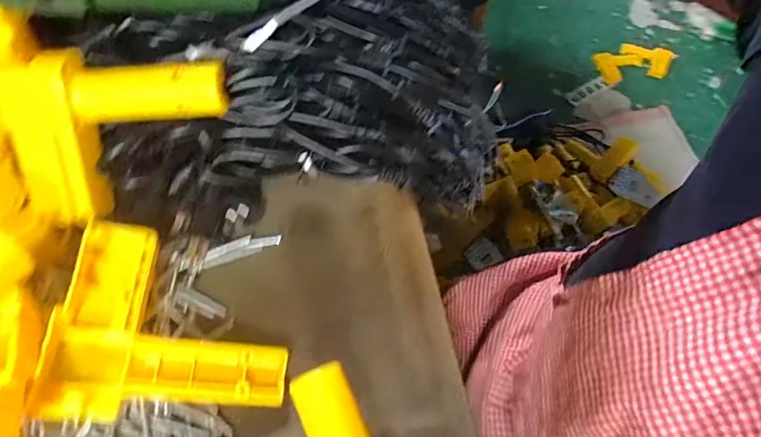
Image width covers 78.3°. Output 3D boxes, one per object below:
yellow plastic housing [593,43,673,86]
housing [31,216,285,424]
[{"bbox_3d":[0.826,-0.514,1.529,0.234,0.043,0.149,-4,63,-3],"label":"yellow plastic housing"},{"bbox_3d":[-0.134,0.070,0.308,0.144,0.034,0.112,7,68,-10],"label":"housing"}]

